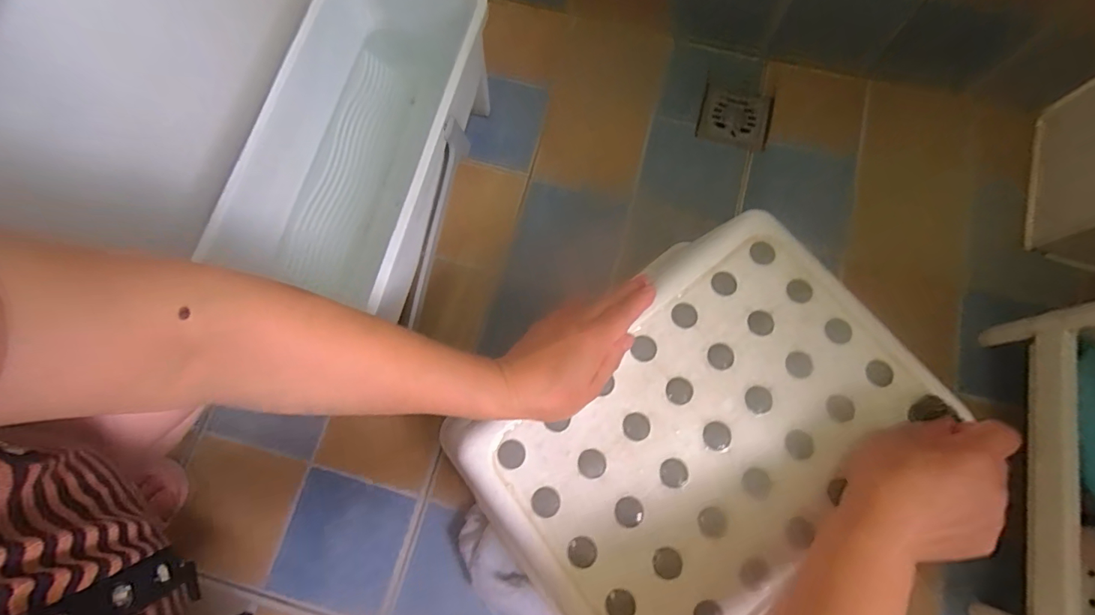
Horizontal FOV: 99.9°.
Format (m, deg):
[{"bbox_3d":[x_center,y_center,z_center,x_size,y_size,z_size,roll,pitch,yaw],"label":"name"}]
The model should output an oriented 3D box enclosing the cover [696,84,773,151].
[{"bbox_3d":[0.279,-0.280,0.686,0.100,0.012,0.083,12,89,5],"label":"cover"}]

